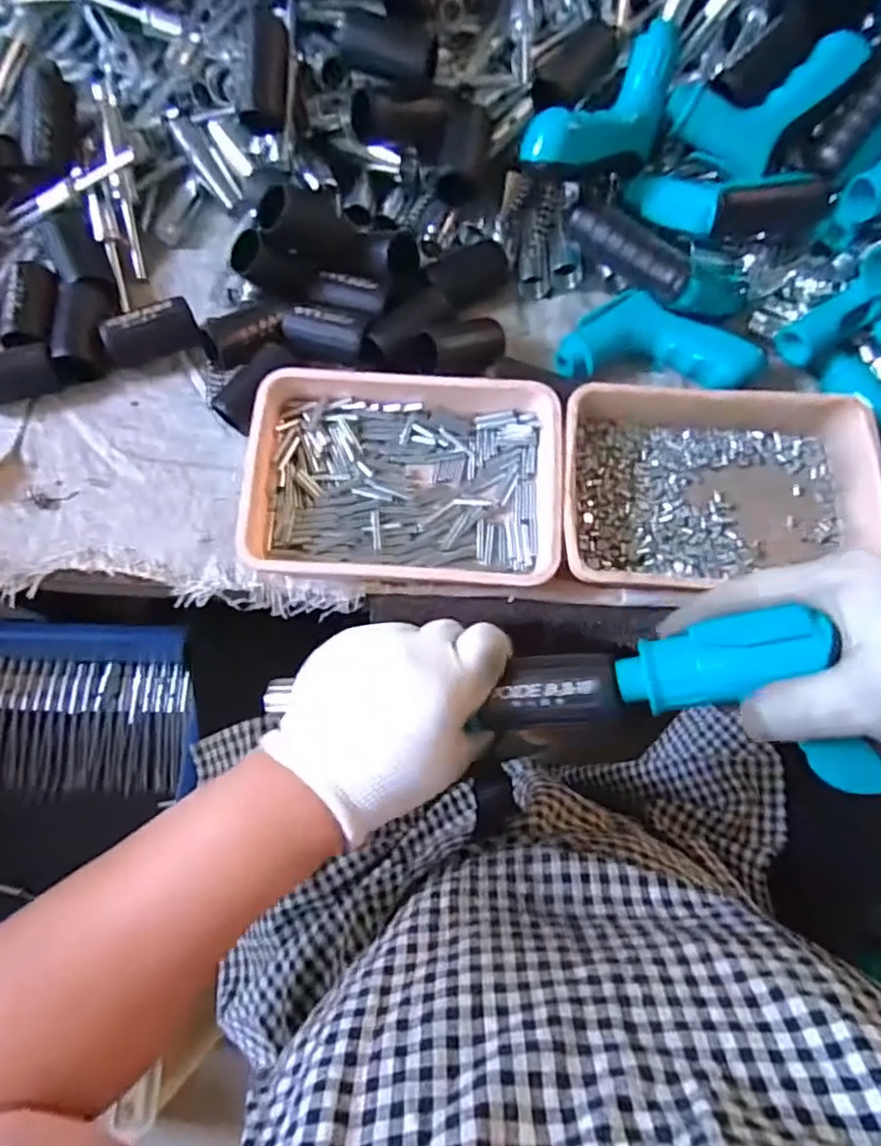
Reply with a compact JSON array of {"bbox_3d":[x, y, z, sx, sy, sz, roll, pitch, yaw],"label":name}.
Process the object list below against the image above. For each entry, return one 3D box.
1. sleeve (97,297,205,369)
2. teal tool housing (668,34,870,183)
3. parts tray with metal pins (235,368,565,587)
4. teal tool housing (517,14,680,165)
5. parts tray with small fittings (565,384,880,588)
[{"bbox_3d":[-0.205,-0.171,0.462,0.065,0.035,0.036,-16,75,-4],"label":"sleeve"},{"bbox_3d":[0.233,-0.325,0.450,0.134,0.043,0.060,-22,75,9],"label":"teal tool housing"},{"bbox_3d":[-0.022,-0.063,0.426,0.197,0.038,0.137,4,74,1],"label":"parts tray with metal pins"},{"bbox_3d":[0.111,-0.309,0.440,0.141,0.035,0.051,-41,78,-10],"label":"teal tool housing"},{"bbox_3d":[0.181,-0.054,0.427,0.203,0.044,0.142,-1,74,0],"label":"parts tray with small fittings"}]

